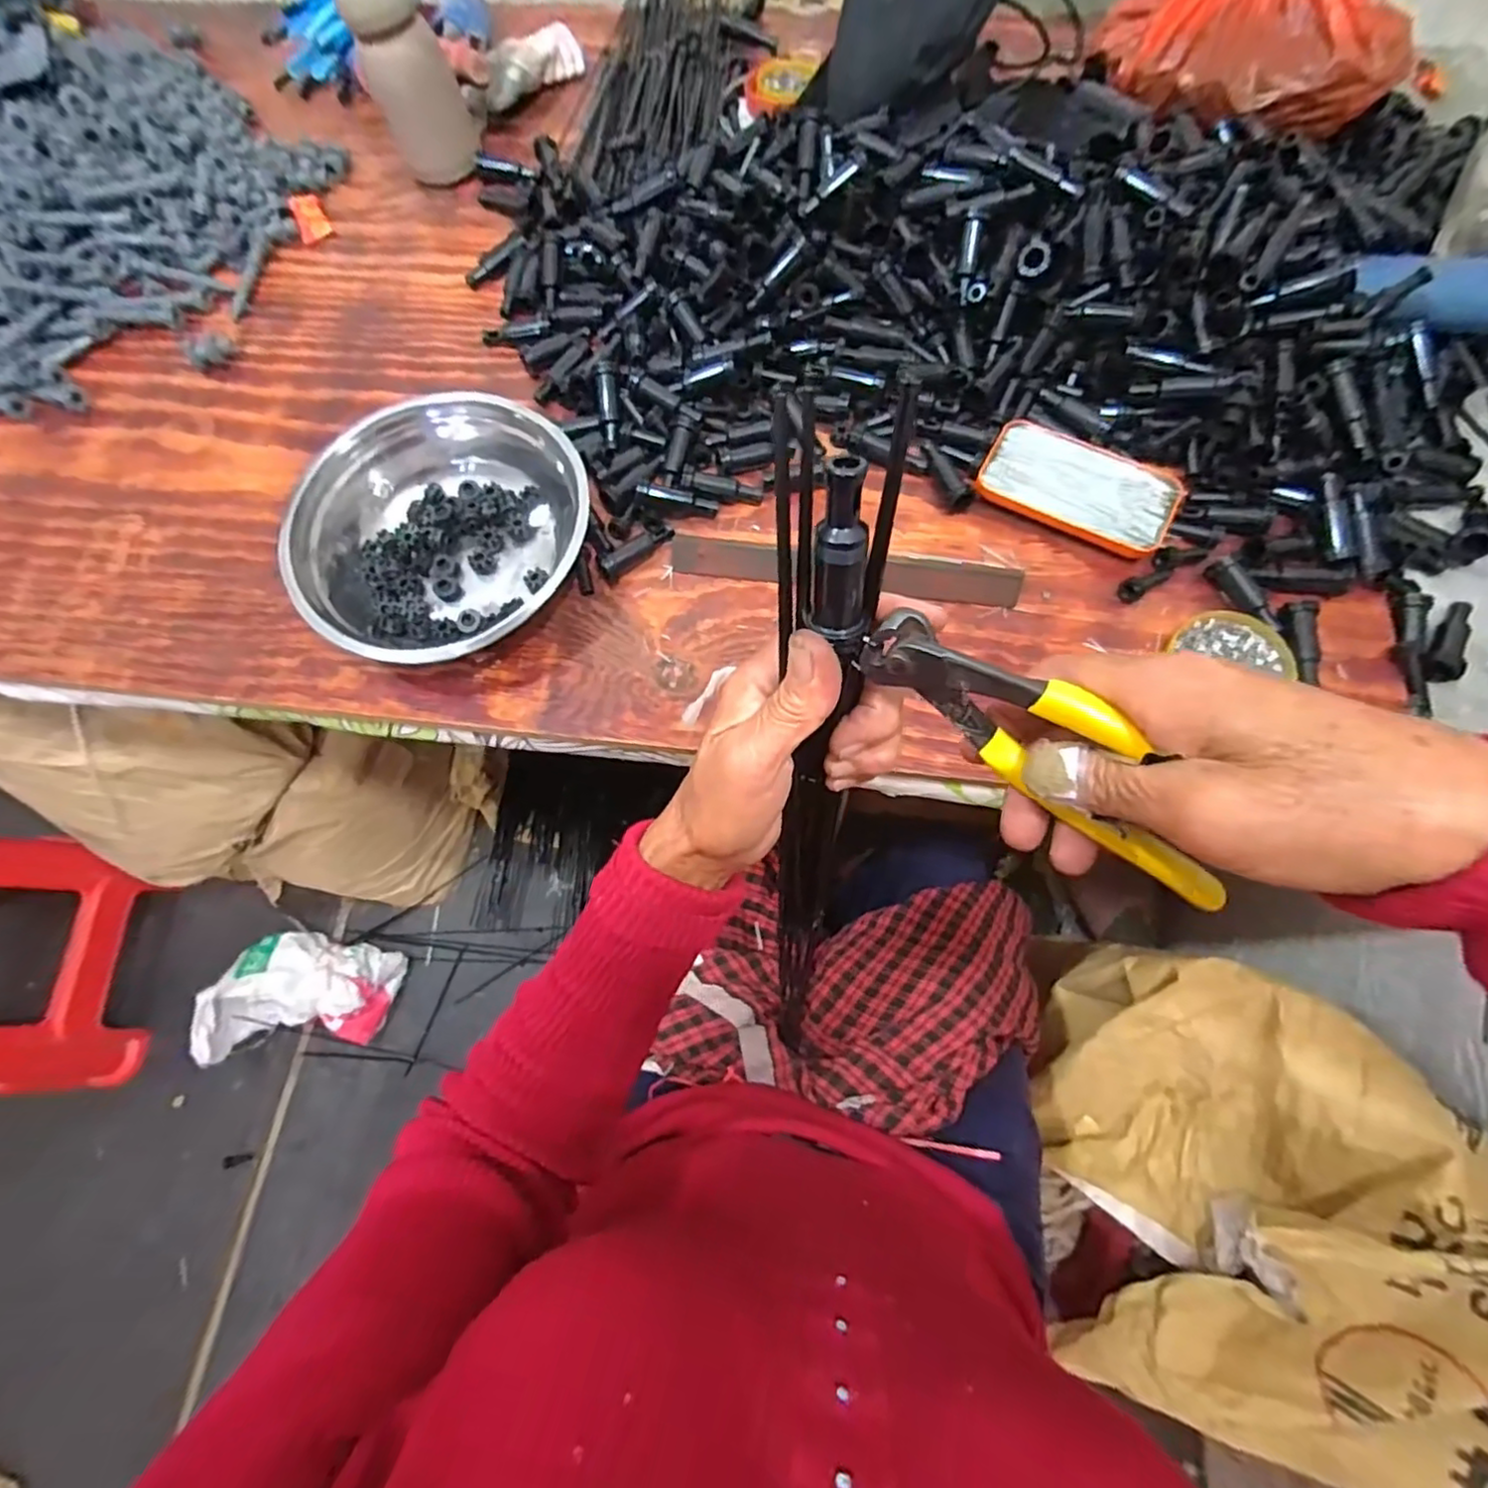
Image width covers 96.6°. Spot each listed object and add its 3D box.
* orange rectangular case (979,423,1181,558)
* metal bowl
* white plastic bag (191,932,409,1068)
[{"bbox_3d":[0.264,-0.202,0.530,0.145,0.021,0.081,24,74,10],"label":"orange rectangular case"},{"bbox_3d":[-0.227,-0.153,0.505,0.224,0.074,0.200,-13,71,-2],"label":"metal bowl"},{"bbox_3d":[-0.710,0.406,1.071,0.256,0.102,0.192,0,71,3],"label":"white plastic bag"}]

